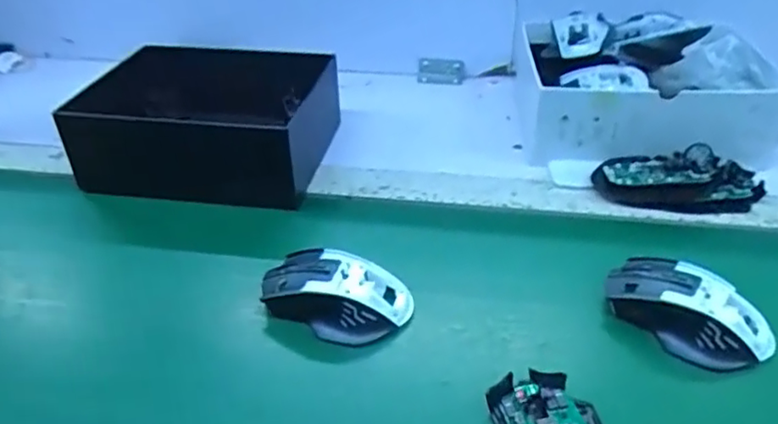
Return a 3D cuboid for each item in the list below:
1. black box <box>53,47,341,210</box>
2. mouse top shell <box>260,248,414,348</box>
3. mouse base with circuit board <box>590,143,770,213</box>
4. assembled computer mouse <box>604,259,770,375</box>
[{"bbox_3d":[-0.186,-0.104,0.652,0.236,0.099,0.179,6,38,10],"label":"black box"},{"bbox_3d":[-0.044,0.064,0.471,0.119,0.041,0.065,13,39,18],"label":"mouse top shell"},{"bbox_3d":[0.275,-0.035,0.576,0.154,0.038,0.067,4,37,7],"label":"mouse base with circuit board"},{"bbox_3d":[0.215,0.072,0.442,0.111,0.034,0.066,23,43,29],"label":"assembled computer mouse"}]

